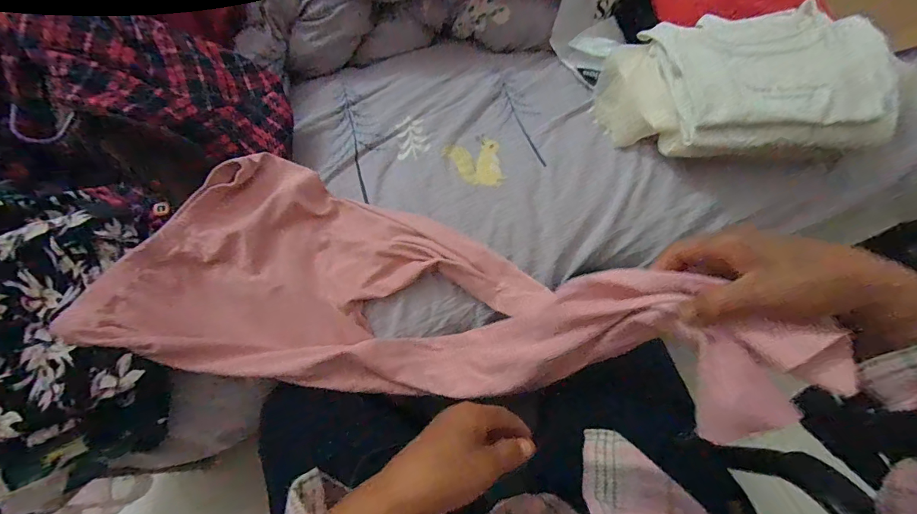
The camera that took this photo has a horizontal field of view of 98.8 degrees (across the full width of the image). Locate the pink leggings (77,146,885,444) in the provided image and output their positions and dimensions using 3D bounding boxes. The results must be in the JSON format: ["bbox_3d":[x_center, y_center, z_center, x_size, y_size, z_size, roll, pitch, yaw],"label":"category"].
[{"bbox_3d":[-0.060,0.053,0.480,0.670,0.217,0.288,7,61,20],"label":"pink leggings"}]

